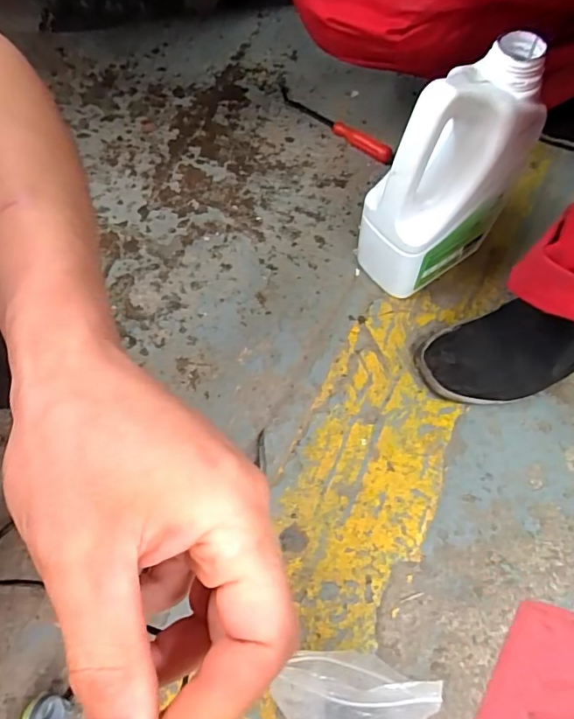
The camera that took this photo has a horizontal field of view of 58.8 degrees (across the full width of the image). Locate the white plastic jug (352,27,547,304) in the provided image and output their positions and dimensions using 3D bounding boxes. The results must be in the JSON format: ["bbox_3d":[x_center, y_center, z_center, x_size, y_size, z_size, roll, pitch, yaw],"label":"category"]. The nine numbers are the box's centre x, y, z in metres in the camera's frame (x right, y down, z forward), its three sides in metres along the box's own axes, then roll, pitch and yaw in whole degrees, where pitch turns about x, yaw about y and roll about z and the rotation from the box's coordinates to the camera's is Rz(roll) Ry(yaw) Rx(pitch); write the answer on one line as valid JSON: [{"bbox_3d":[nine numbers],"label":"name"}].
[{"bbox_3d":[0.160,-0.172,0.523,0.141,0.247,0.086,-32,69,-15],"label":"white plastic jug"}]

